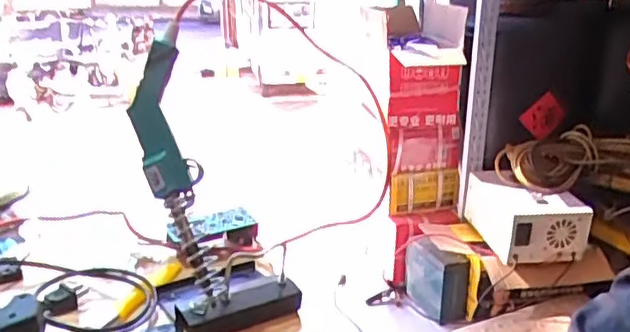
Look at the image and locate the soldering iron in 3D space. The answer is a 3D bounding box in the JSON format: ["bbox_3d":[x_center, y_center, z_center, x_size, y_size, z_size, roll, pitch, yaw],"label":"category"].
[{"bbox_3d":[-0.119,-0.003,0.508,0.044,0.217,0.027,-10,-5,-29],"label":"soldering iron"}]

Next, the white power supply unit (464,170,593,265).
[{"bbox_3d":[0.518,0.123,1.520,0.215,0.149,0.264,-1,18,-6],"label":"white power supply unit"}]

